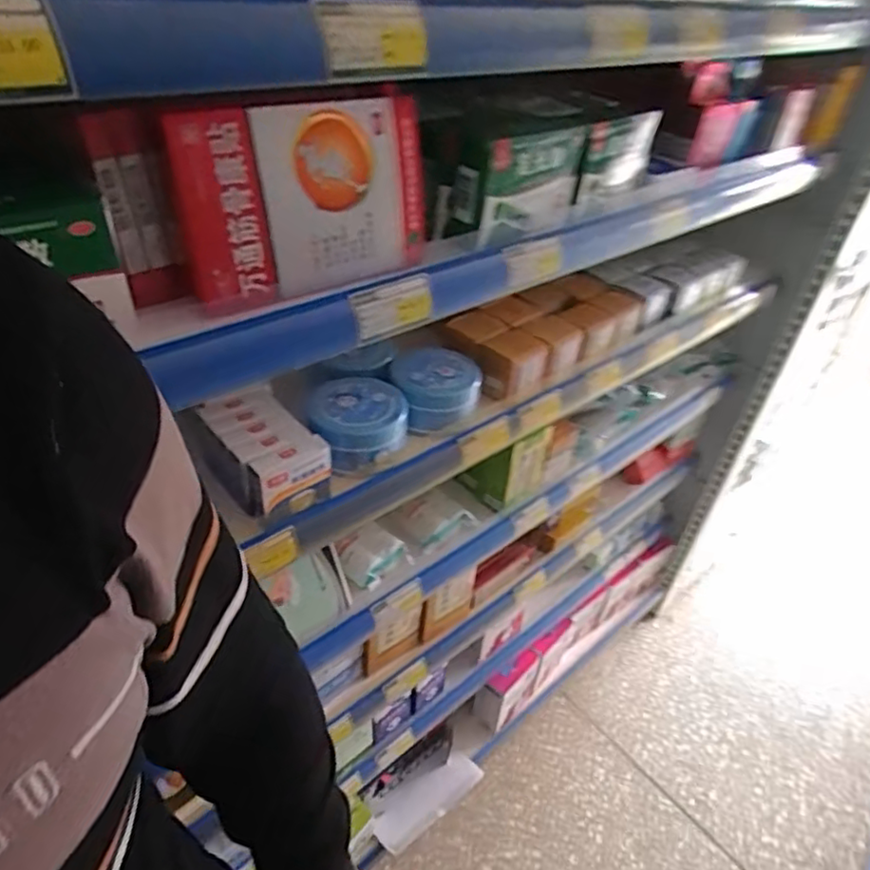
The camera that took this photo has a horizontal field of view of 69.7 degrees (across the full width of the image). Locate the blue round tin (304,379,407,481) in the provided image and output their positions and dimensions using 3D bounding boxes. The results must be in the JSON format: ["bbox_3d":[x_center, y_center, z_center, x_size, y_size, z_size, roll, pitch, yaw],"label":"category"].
[{"bbox_3d":[-0.072,-0.012,0.596,0.092,0.051,0.088,0,40,-7],"label":"blue round tin"}]

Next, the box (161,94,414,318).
[{"bbox_3d":[-0.079,-0.152,0.410,0.169,0.111,0.026,-22,47,-29],"label":"box"}]

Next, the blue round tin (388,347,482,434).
[{"bbox_3d":[0.000,-0.047,0.649,0.092,0.050,0.093,-1,40,-8],"label":"blue round tin"}]

